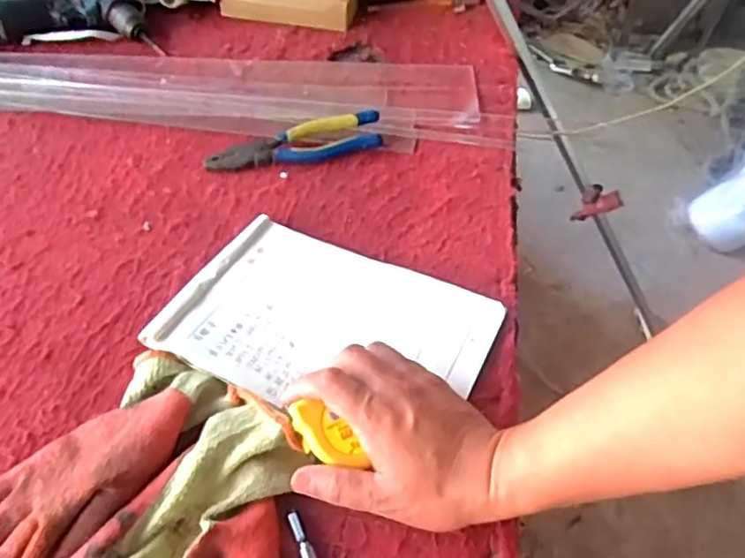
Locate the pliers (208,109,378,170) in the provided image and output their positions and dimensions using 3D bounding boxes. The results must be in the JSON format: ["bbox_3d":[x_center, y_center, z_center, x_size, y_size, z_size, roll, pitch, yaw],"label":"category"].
[{"bbox_3d":[-0.085,-0.149,0.732,0.190,0.027,0.049,-15,50,-12],"label":"pliers"}]

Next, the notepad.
[{"bbox_3d":[-0.037,0.040,0.577,0.255,0.028,0.175,21,53,18],"label":"notepad"}]

